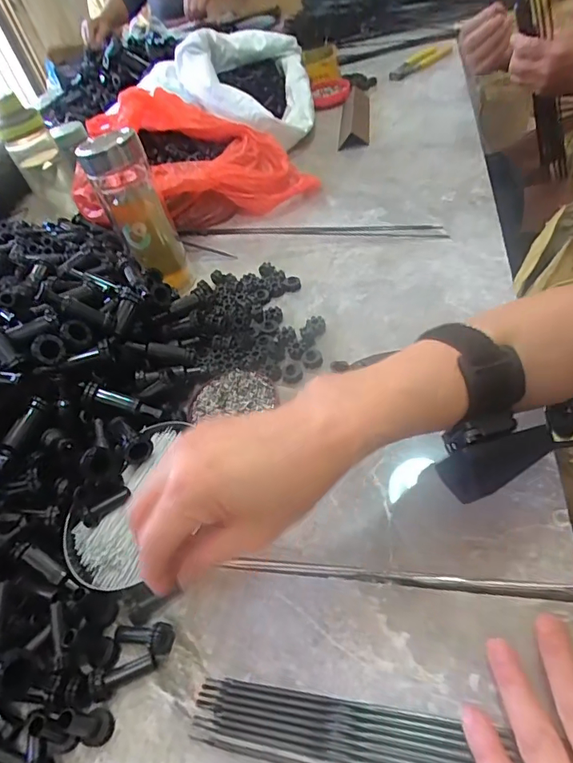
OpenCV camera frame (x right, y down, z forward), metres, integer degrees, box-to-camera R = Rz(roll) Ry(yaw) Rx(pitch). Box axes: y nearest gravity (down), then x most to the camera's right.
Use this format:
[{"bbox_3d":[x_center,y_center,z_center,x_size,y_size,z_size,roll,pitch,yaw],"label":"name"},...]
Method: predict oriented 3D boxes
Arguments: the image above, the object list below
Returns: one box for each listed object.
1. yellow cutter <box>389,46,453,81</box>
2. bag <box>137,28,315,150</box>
[{"bbox_3d":[0.286,-0.668,0.995,0.044,0.027,0.203,27,59,34],"label":"yellow cutter"},{"bbox_3d":[-0.103,-0.543,0.856,0.293,0.125,0.369,-10,45,6],"label":"bag"}]

